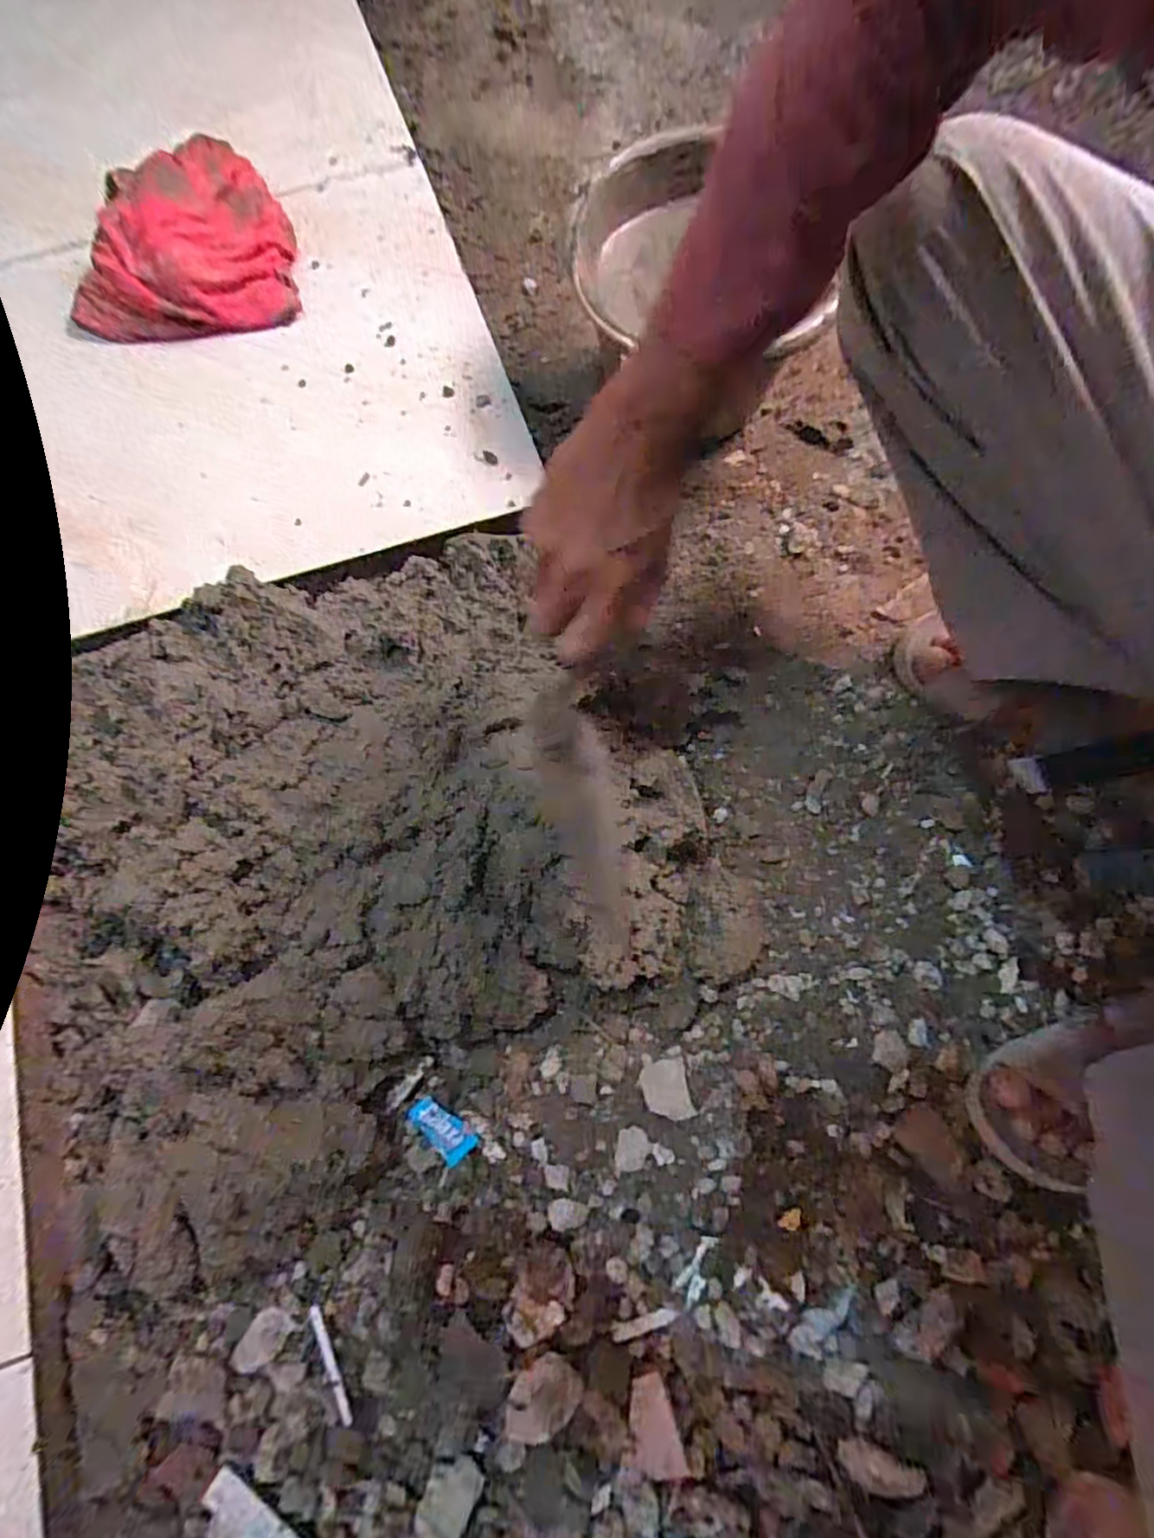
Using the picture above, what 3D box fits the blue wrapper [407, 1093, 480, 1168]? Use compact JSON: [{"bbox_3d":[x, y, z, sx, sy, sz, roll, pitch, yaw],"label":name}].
[{"bbox_3d":[-0.095,0.251,0.463,0.049,0.008,0.028,35,75,9],"label":"blue wrapper"}]

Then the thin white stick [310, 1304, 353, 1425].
[{"bbox_3d":[-0.154,0.372,0.420,0.007,0.004,0.065,-30,63,-10],"label":"thin white stick"}]

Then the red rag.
[{"bbox_3d":[-0.409,-0.560,0.683,0.210,0.051,0.246,-10,73,-5],"label":"red rag"}]

